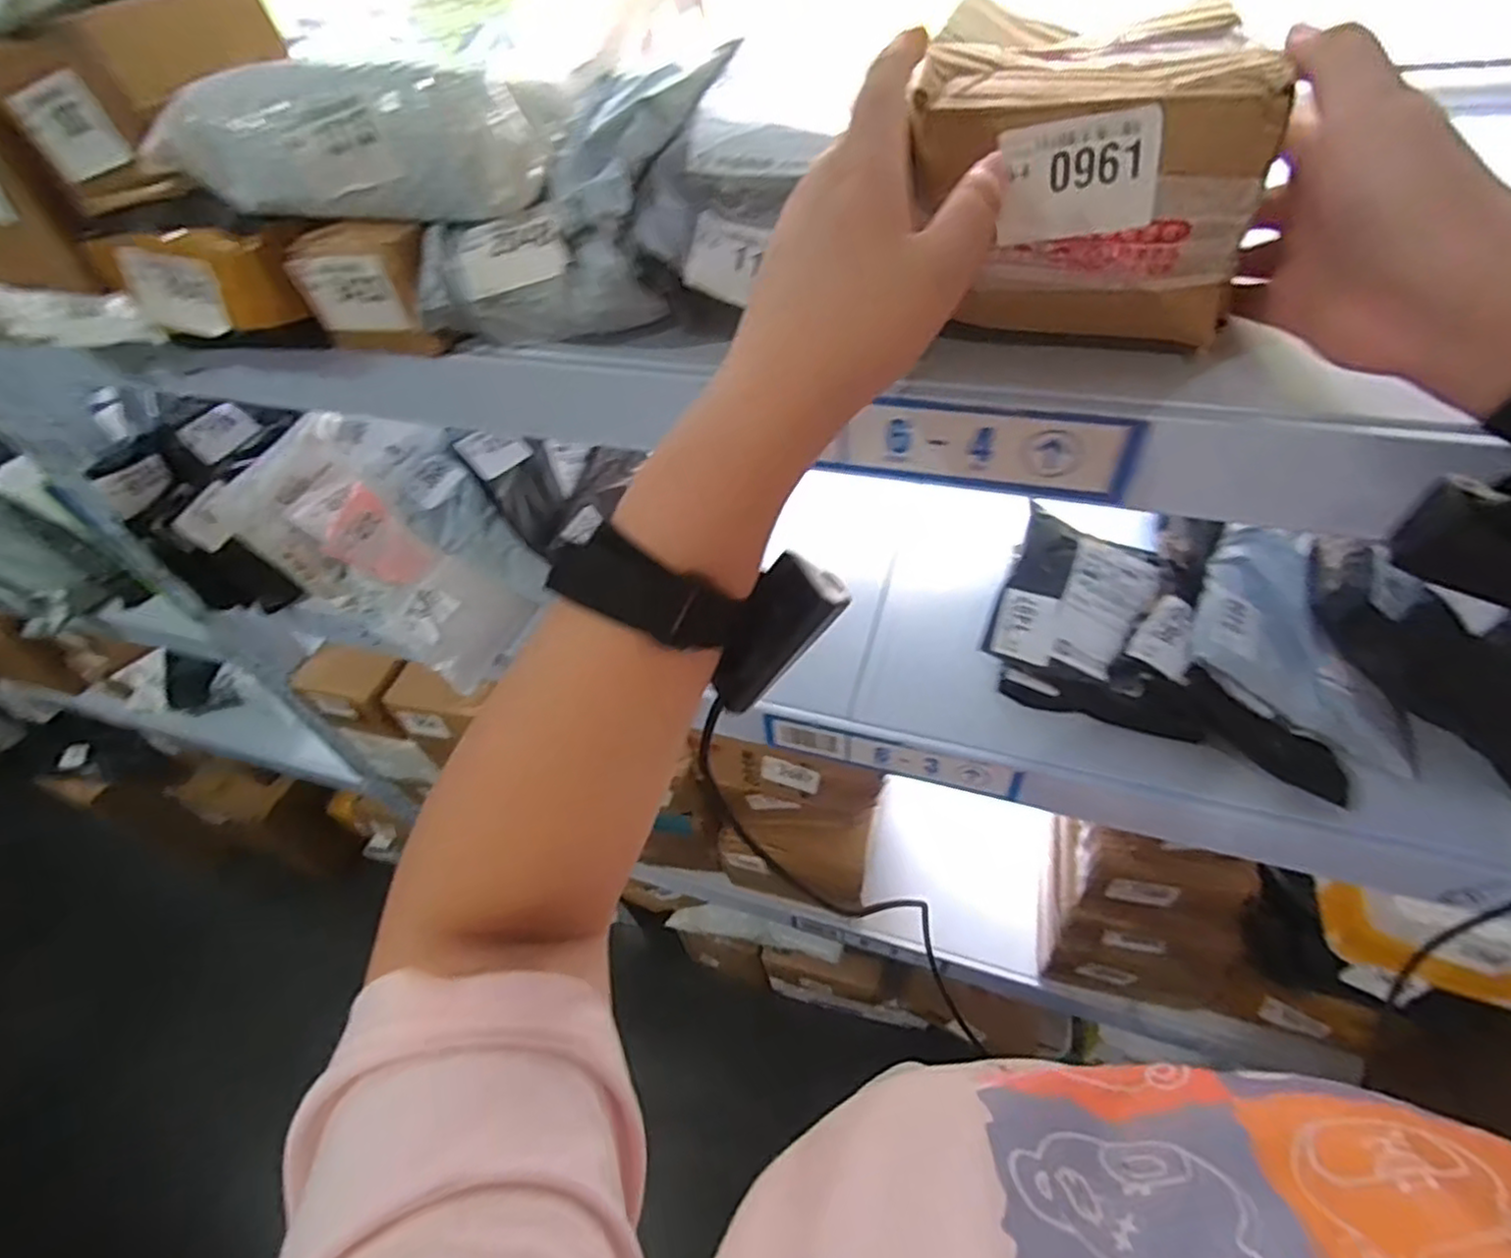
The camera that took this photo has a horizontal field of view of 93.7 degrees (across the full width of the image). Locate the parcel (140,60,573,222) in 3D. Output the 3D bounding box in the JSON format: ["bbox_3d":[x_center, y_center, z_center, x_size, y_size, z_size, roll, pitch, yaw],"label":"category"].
[{"bbox_3d":[-0.188,-0.255,0.363,0.211,0.058,0.094,8,51,13],"label":"parcel"}]

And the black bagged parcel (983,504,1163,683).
[{"bbox_3d":[0.252,-0.029,0.550,0.106,0.037,0.145,17,54,20],"label":"black bagged parcel"}]

